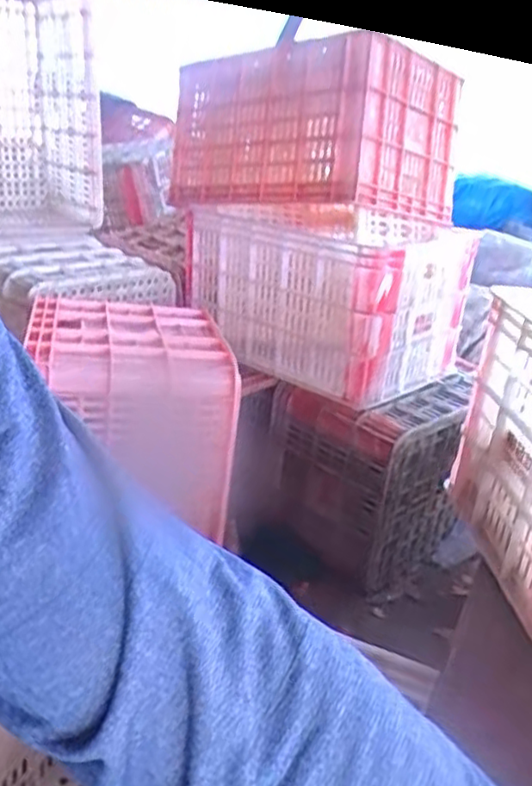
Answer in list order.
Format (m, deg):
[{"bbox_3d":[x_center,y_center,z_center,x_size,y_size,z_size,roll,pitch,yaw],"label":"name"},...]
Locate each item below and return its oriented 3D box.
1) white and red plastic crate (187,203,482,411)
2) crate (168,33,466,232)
[{"bbox_3d":[0.113,-0.200,1.372,0.486,0.292,0.318,22,27,35],"label":"white and red plastic crate"},{"bbox_3d":[0.097,-0.493,1.316,0.483,0.267,0.301,19,24,36],"label":"crate"}]

